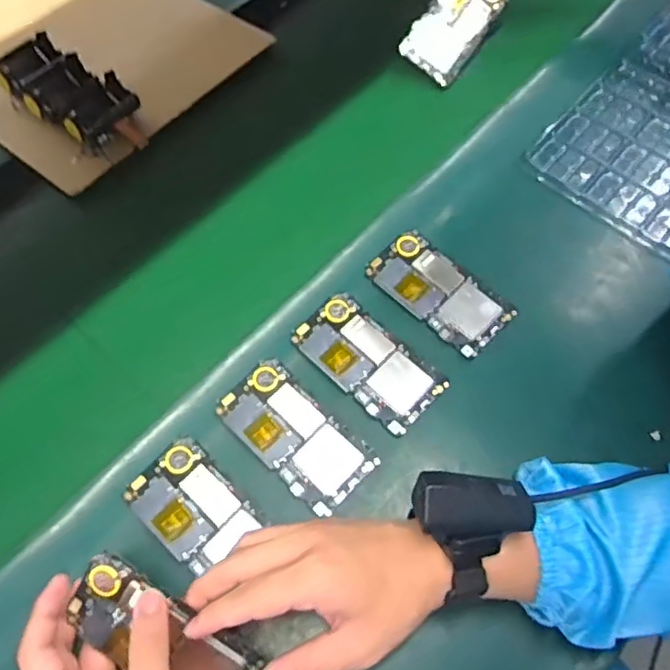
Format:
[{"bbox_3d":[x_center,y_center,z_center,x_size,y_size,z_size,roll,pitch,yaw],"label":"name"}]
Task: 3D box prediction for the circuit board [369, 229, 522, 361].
[{"bbox_3d":[0.091,-0.039,0.552,0.065,0.010,0.122,-40,67,-18],"label":"circuit board"}]

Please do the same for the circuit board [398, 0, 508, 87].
[{"bbox_3d":[0.128,-0.334,0.678,0.069,0.009,0.119,35,90,-12],"label":"circuit board"}]

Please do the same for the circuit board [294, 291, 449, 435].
[{"bbox_3d":[0.026,0.021,0.522,0.125,0.006,0.064,42,71,17],"label":"circuit board"}]

